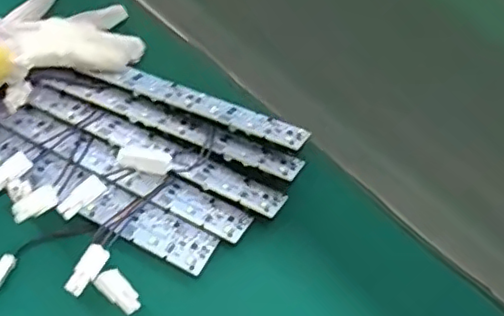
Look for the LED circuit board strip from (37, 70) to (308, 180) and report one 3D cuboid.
[{"bbox_3d":[-0.050,-0.022,0.351,0.164,0.006,0.018,21,50,13],"label":"LED circuit board strip"}]

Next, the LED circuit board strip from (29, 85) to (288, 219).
[{"bbox_3d":[-0.058,-0.008,0.343,0.163,0.007,0.020,26,65,11],"label":"LED circuit board strip"}]

